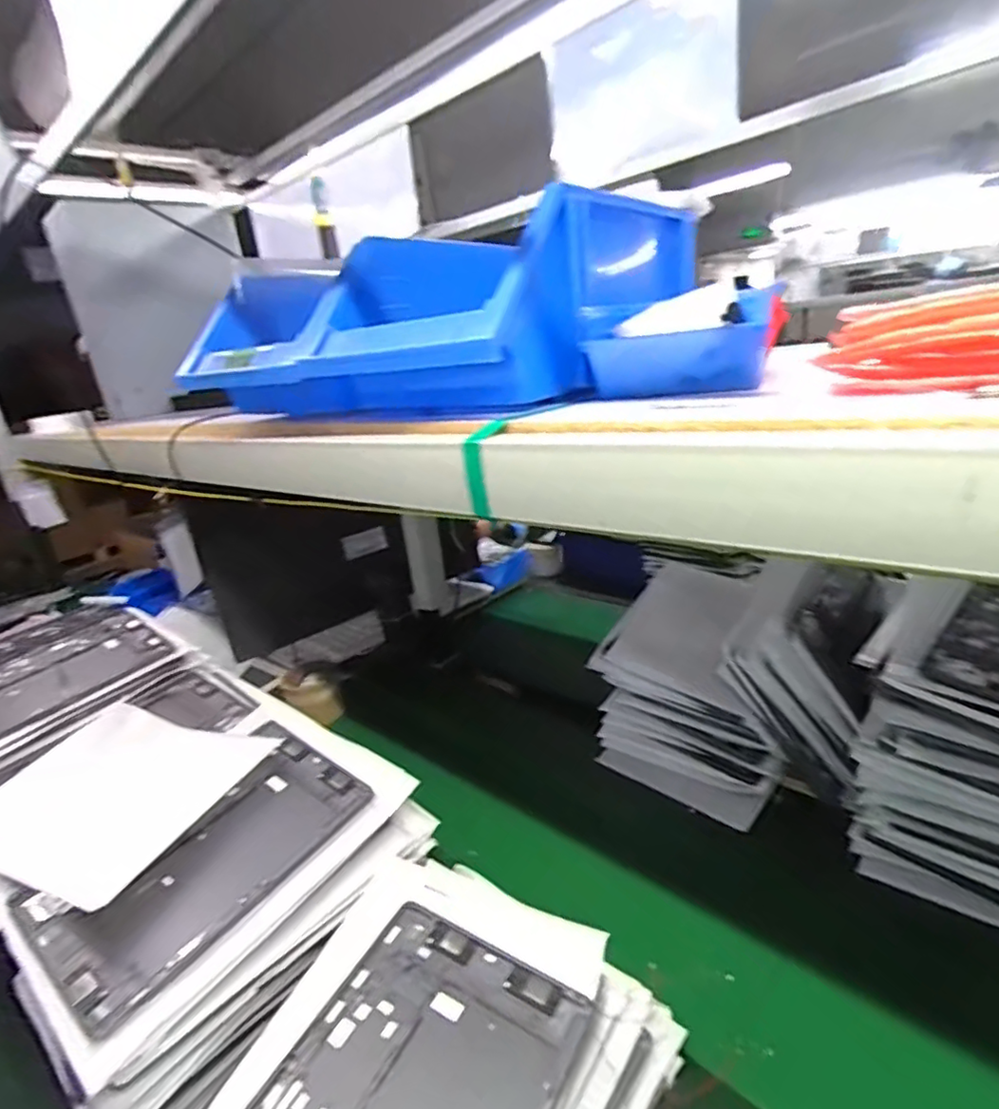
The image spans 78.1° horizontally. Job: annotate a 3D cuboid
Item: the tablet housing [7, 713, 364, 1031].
[{"bbox_3d":[-0.250,0.256,0.535,0.156,0.013,0.251,18,35,29],"label":"tablet housing"}]

